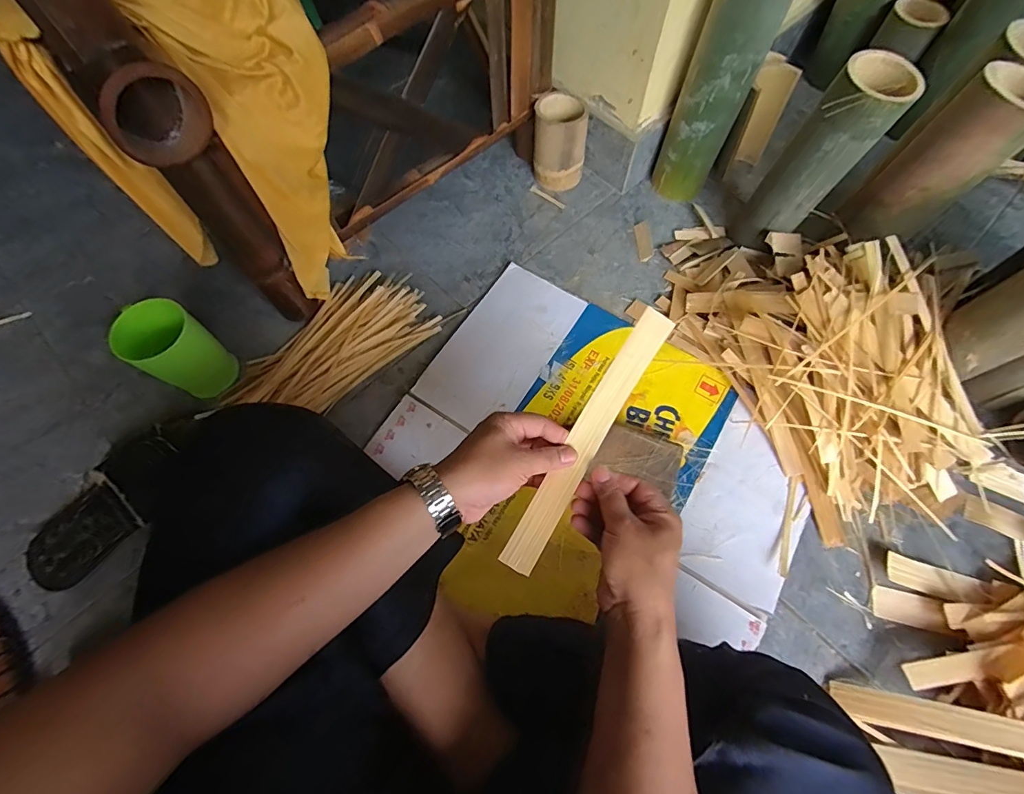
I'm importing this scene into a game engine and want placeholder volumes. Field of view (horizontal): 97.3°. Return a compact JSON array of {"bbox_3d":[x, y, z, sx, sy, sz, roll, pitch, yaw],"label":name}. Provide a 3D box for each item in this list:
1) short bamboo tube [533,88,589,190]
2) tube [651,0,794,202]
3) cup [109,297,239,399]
[{"bbox_3d":[0.080,-0.426,0.764,0.087,0.126,0.079,7,67,3],"label":"short bamboo tube"},{"bbox_3d":[0.299,-0.451,0.663,0.089,0.323,0.082,17,68,7],"label":"tube"},{"bbox_3d":[-0.445,-0.057,0.612,0.079,0.136,0.085,0,67,0],"label":"cup"}]

